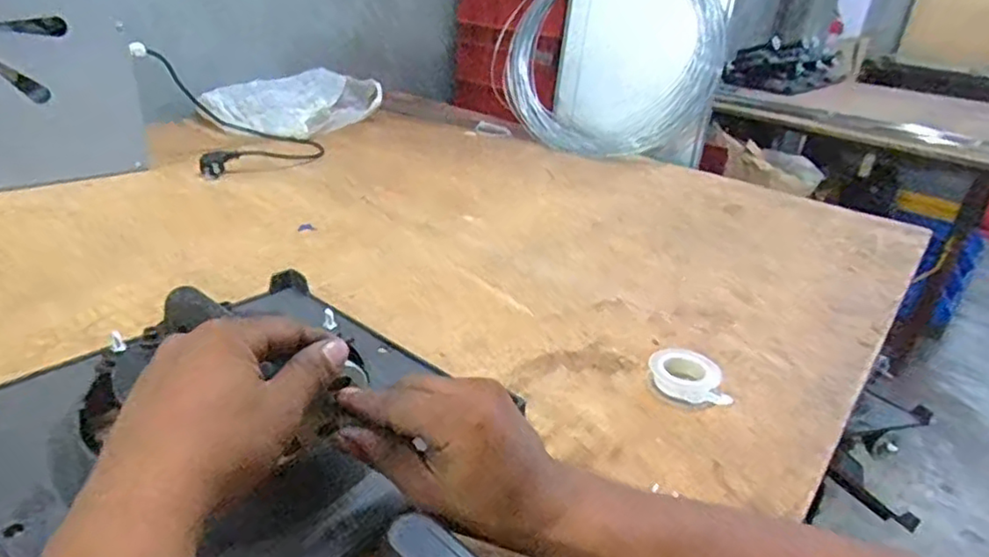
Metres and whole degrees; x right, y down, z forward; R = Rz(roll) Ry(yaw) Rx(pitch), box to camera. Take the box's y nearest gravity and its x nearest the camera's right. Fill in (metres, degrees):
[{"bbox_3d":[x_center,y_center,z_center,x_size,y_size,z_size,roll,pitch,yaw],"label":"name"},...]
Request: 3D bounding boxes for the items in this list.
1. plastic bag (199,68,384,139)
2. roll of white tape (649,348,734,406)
[{"bbox_3d":[-0.422,-0.364,1.298,0.261,0.073,0.322,14,27,17],"label":"plastic bag"},{"bbox_3d":[0.171,0.086,0.560,0.065,0.024,0.052,3,26,-6],"label":"roll of white tape"}]

